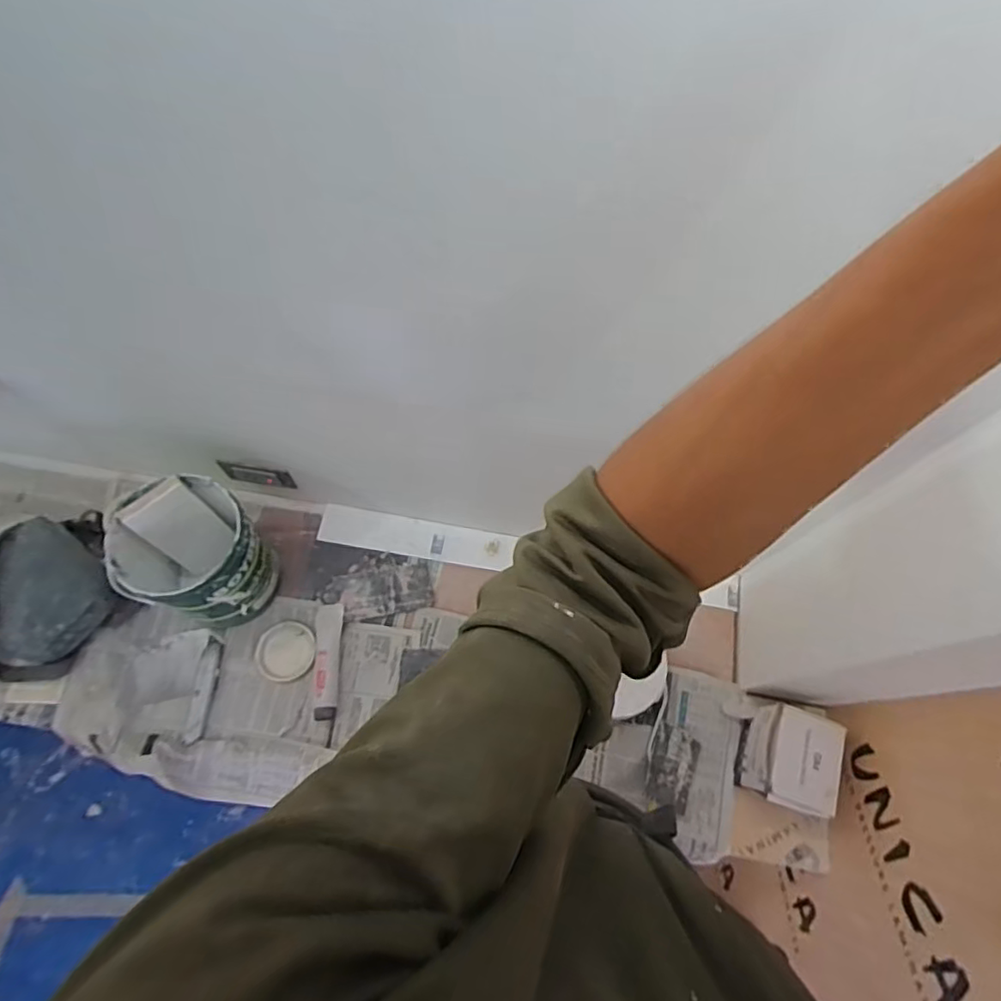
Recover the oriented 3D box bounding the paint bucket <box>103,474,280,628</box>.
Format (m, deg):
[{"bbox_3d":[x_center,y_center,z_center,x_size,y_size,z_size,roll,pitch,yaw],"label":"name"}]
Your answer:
[{"bbox_3d":[-0.427,0.086,0.876,0.157,0.221,0.173,36,71,11],"label":"paint bucket"}]

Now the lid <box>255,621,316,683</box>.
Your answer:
[{"bbox_3d":[-0.333,0.233,0.939,0.088,0.015,0.089,1,68,-2],"label":"lid"}]

